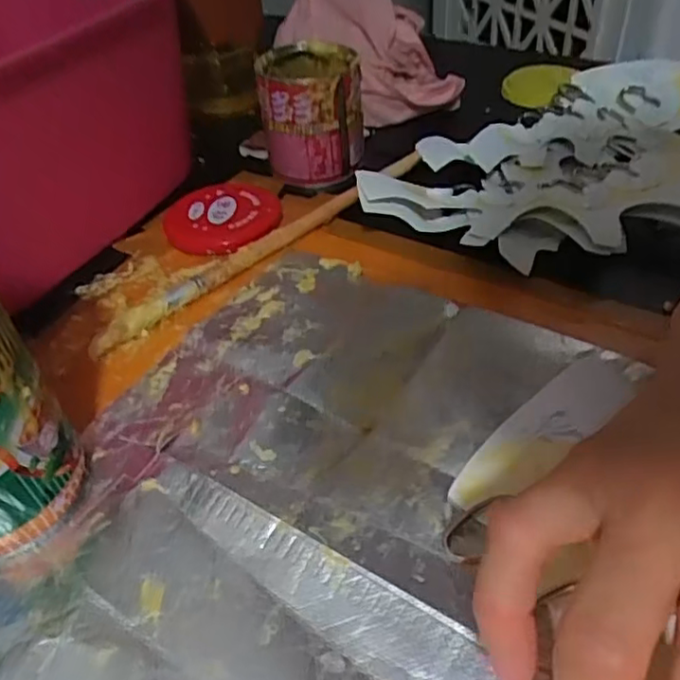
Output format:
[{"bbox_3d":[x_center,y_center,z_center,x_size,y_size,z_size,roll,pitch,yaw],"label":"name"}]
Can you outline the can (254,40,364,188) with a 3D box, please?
[{"bbox_3d":[-0.018,-0.144,0.414,0.062,0.077,0.059,-2,42,2],"label":"can"}]

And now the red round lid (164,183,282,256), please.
[{"bbox_3d":[-0.069,-0.074,0.378,0.065,0.015,0.059,-2,42,2],"label":"red round lid"}]

